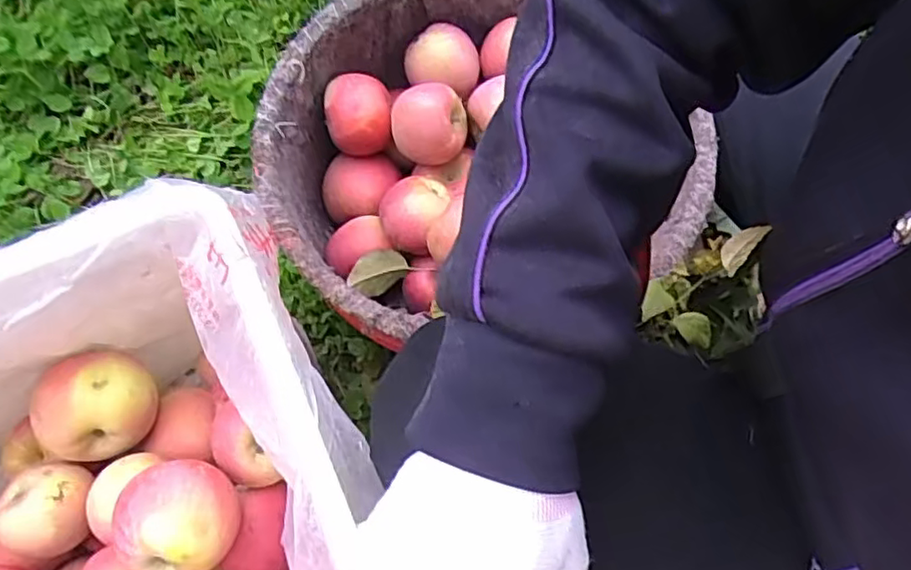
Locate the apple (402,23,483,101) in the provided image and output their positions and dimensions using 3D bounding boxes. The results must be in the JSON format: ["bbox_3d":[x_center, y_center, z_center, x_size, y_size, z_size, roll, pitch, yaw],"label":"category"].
[{"bbox_3d":[-0.012,-0.228,0.647,0.074,0.059,0.069,-9,70,-4],"label":"apple"}]

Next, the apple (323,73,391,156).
[{"bbox_3d":[-0.093,-0.162,0.630,0.059,0.061,0.061,-4,69,-3],"label":"apple"}]

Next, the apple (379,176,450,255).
[{"bbox_3d":[-0.040,-0.069,0.607,0.060,0.052,0.070,20,70,6],"label":"apple"}]

